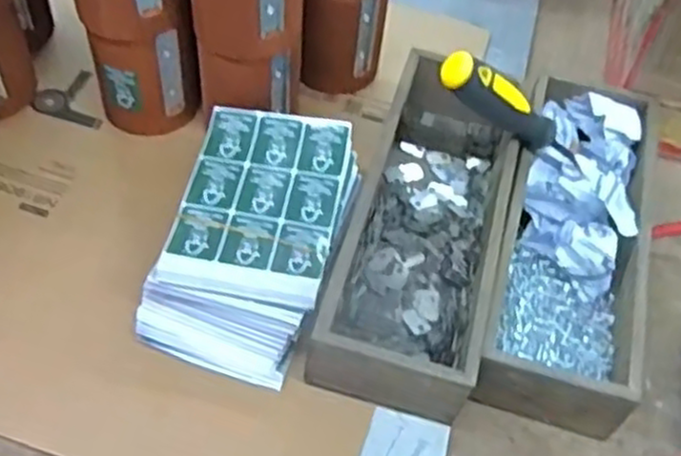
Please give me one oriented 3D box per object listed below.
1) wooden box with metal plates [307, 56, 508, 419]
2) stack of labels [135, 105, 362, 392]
[{"bbox_3d":[0.064,-0.008,0.545,0.102,0.068,0.283,15,55,6],"label":"wooden box with metal plates"},{"bbox_3d":[-0.059,0.008,0.524,0.116,0.069,0.181,15,55,6],"label":"stack of labels"}]

